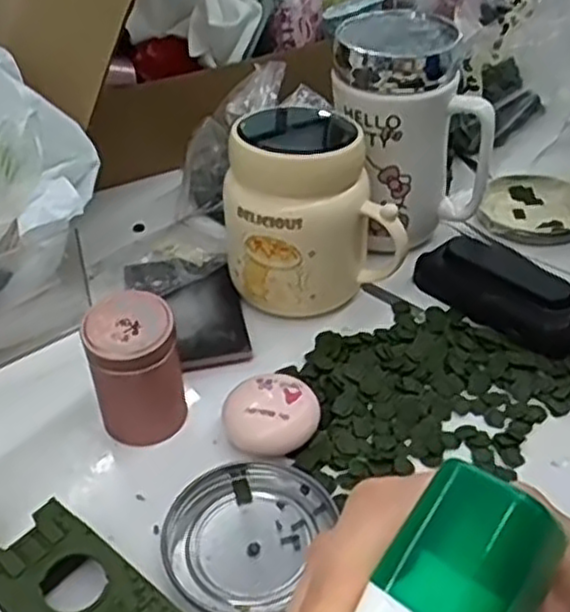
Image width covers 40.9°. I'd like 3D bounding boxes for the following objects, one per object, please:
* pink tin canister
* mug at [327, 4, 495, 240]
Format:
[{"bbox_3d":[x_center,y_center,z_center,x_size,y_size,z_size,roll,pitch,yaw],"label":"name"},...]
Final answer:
[{"bbox_3d":[-0.075,0.032,0.387,0.044,0.070,0.036,-9,41,-8],"label":"pink tin canister"},{"bbox_3d":[0.076,-0.105,0.486,0.081,0.143,0.074,-17,43,-17],"label":"mug"}]

